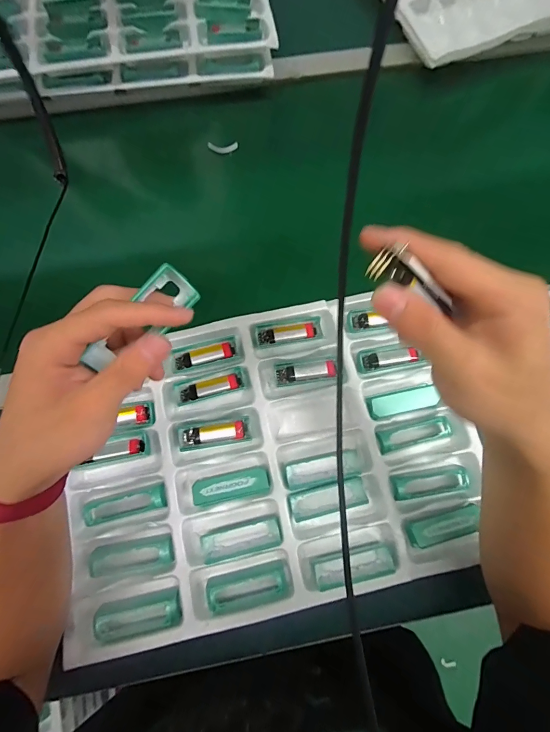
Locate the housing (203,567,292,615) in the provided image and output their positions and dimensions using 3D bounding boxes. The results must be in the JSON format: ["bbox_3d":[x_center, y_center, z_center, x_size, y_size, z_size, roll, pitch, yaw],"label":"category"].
[{"bbox_3d":[-0.027,0.226,0.367,0.080,0.017,0.031,-9,76,-4],"label":"housing"}]

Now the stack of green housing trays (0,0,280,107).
[{"bbox_3d":[-0.248,-0.557,0.558,0.450,0.052,0.300,-9,76,-4],"label":"stack of green housing trays"}]

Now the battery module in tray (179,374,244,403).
[{"bbox_3d":[-0.075,0.026,0.423,0.071,0.010,0.017,-15,77,-6],"label":"battery module in tray"}]

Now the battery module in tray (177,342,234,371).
[{"bbox_3d":[-0.083,-0.012,0.432,0.070,0.009,0.019,-14,77,-5],"label":"battery module in tray"}]

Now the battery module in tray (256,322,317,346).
[{"bbox_3d":[0.015,-0.039,0.443,0.071,0.007,0.019,-10,76,-4],"label":"battery module in tray"}]

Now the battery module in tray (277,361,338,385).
[{"bbox_3d":[0.037,0.008,0.433,0.070,0.013,0.018,-9,76,-4],"label":"battery module in tray"}]

